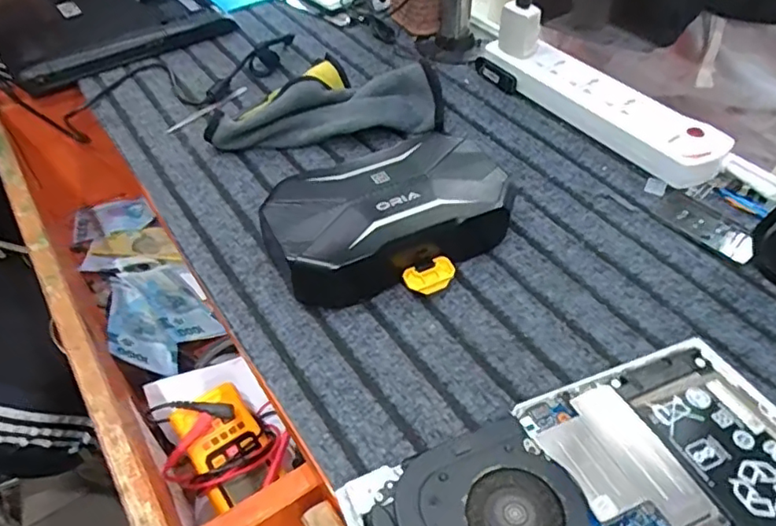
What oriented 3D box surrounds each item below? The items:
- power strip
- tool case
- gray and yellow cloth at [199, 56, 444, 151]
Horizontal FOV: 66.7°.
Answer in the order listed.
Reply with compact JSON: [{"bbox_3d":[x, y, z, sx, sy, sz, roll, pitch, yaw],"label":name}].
[{"bbox_3d":[0.197,-0.154,0.572,0.072,0.041,0.259,-26,52,-22],"label":"power strip"},{"bbox_3d":[0.004,-0.032,0.453,0.184,0.048,0.123,-23,51,-20],"label":"tool case"},{"bbox_3d":[-0.059,-0.159,0.579,0.222,0.046,0.097,-6,47,-6],"label":"gray and yellow cloth"}]

